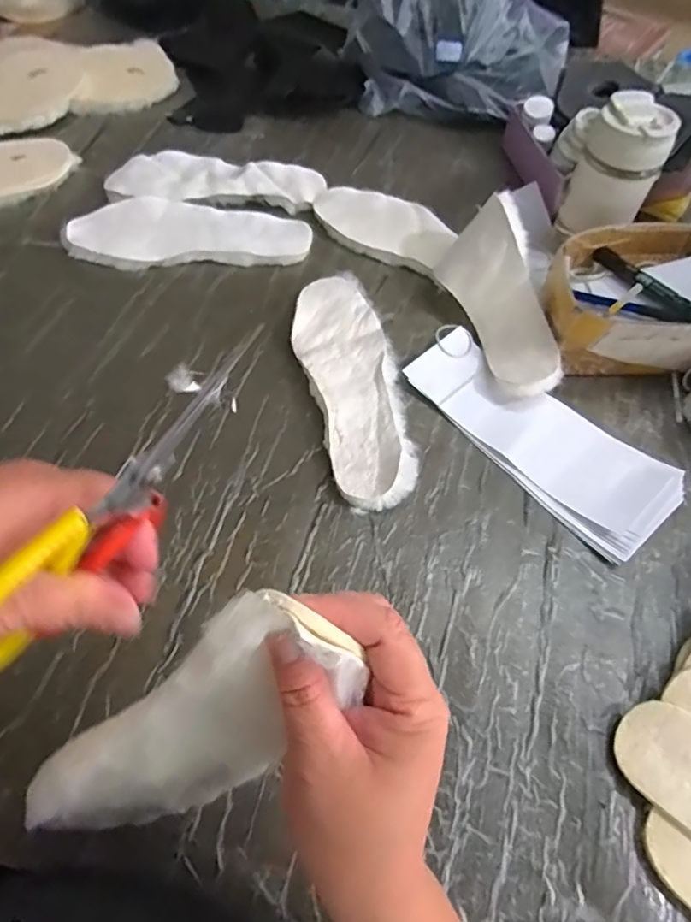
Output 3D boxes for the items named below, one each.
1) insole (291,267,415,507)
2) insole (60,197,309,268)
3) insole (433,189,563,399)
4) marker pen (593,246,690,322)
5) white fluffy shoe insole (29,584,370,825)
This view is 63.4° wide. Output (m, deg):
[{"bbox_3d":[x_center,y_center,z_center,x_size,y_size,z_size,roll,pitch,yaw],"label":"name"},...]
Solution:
[{"bbox_3d":[0.007,-0.080,0.555,0.087,0.030,0.276,-11,60,-8],"label":"insole"},{"bbox_3d":[-0.180,-0.263,0.650,0.269,0.025,0.092,3,59,0],"label":"insole"},{"bbox_3d":[0.157,-0.165,0.584,0.043,0.103,0.216,-4,74,-47],"label":"insole"},{"bbox_3d":[0.288,-0.174,0.543,0.024,0.018,0.145,-10,41,-8],"label":"marker pen"},{"bbox_3d":[-0.075,0.139,0.275,0.083,0.226,0.023,36,28,-17],"label":"white fluffy shoe insole"}]

